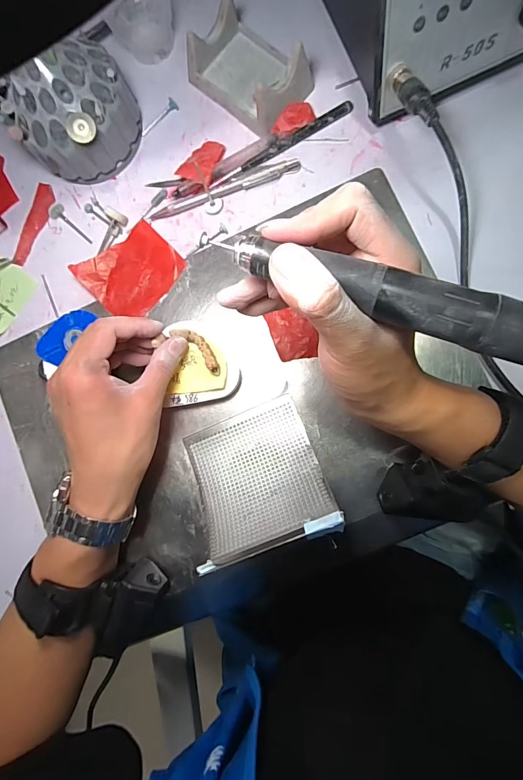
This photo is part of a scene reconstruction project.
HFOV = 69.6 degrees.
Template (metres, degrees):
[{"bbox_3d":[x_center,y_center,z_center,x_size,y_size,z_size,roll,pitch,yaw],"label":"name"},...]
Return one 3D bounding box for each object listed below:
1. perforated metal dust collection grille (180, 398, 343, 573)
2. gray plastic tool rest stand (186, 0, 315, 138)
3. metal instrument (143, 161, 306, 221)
[{"bbox_3d":[-0.007,0.063,0.281,0.097,0.077,0.094,-25,84,5],"label":"perforated metal dust collection grille"},{"bbox_3d":[-0.009,-0.283,0.326,0.097,0.038,0.069,41,92,7],"label":"gray plastic tool rest stand"},{"bbox_3d":[-0.034,-0.178,0.335,0.141,0.009,0.010,-16,85,6],"label":"metal instrument"}]

